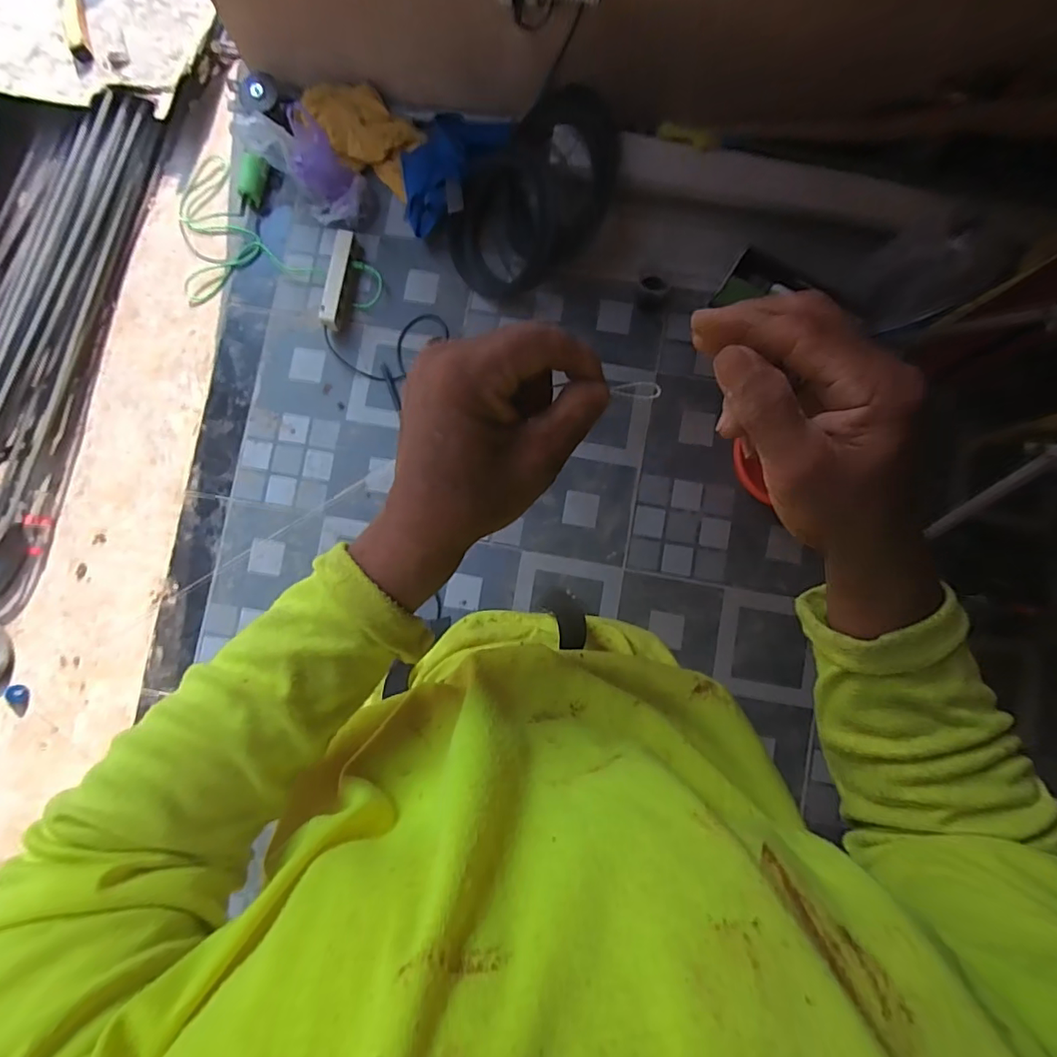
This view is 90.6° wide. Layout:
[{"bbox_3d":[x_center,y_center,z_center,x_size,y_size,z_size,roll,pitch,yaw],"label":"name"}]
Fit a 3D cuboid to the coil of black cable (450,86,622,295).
[{"bbox_3d":[-0.001,-0.730,1.175,0.373,0.292,0.283,-23,86,-1],"label":"coil of black cable"}]

